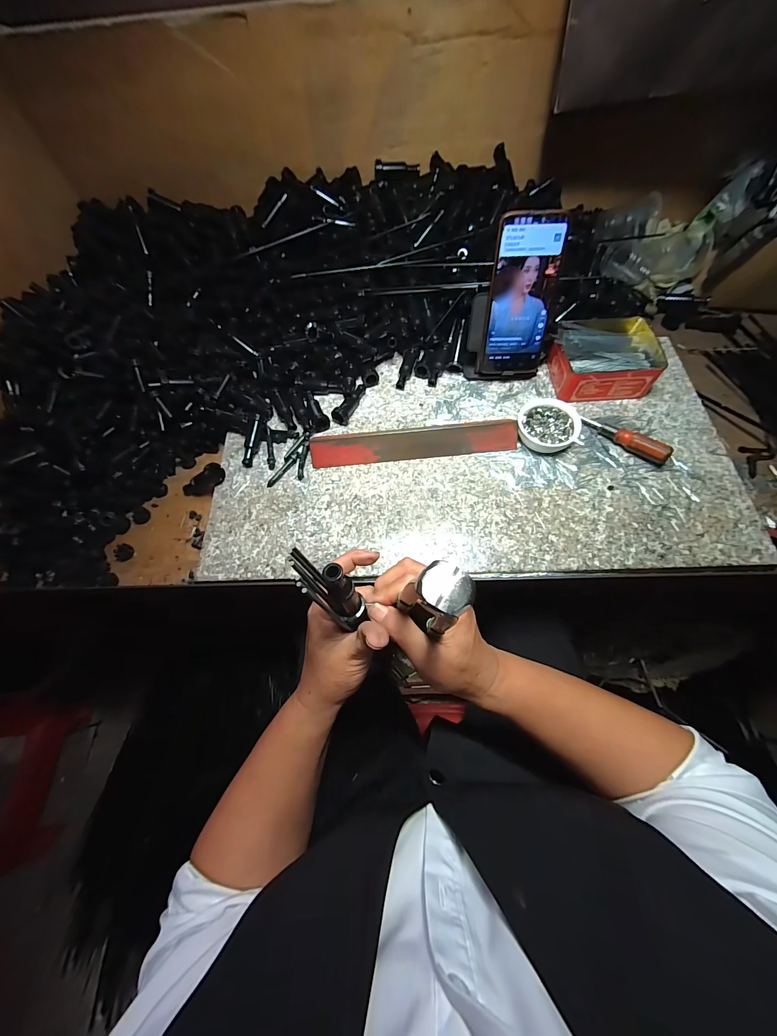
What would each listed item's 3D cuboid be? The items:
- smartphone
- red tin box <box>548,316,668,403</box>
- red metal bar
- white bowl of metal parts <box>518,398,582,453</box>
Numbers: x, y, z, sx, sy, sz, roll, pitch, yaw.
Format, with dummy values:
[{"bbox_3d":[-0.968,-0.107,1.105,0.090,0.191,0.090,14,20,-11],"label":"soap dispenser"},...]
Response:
[{"bbox_3d":[0.161,-0.264,0.428,0.075,0.162,0.007,-1,40,3],"label":"smartphone"},{"bbox_3d":[0.284,-0.215,0.474,0.124,0.047,0.108,-2,64,3],"label":"red tin box"},{"bbox_3d":[0.032,-0.093,0.440,0.254,0.032,0.028,-5,64,1],"label":"red metal bar"},{"bbox_3d":[0.199,-0.114,0.441,0.071,0.025,0.069,-1,64,3],"label":"white bowl of metal parts"}]

